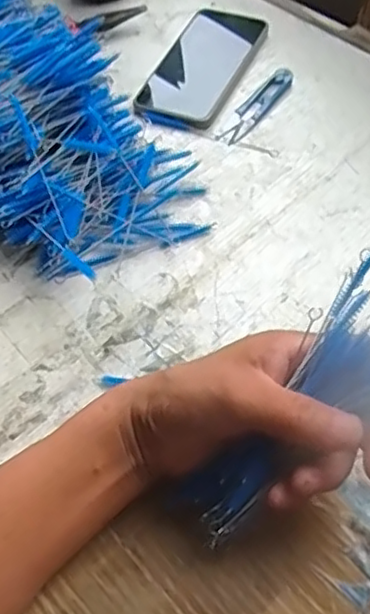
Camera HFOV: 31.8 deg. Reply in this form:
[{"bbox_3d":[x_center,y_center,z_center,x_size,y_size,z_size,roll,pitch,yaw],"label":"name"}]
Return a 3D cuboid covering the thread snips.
[{"bbox_3d":[0.067,-0.185,0.592,0.027,0.009,0.104,28,62,23],"label":"thread snips"}]

